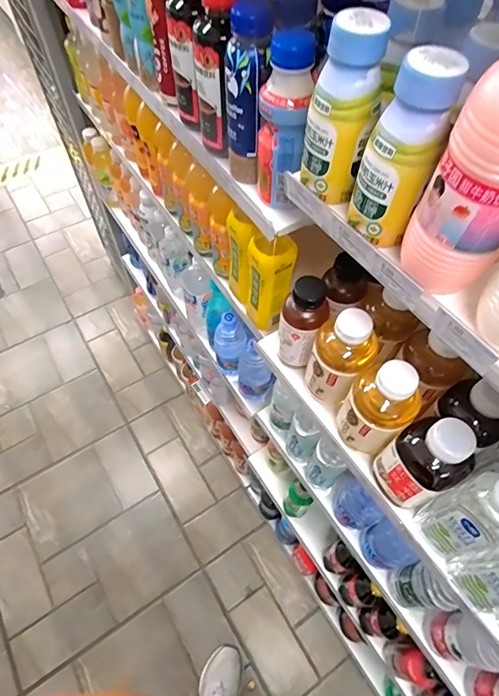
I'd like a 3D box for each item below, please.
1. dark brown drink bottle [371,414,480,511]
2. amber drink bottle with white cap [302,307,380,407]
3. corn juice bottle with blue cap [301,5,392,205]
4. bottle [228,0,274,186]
[{"bbox_3d":[0.186,0.124,0.434,0.063,0.139,0.073,-23,61,-14],"label":"dark brown drink bottle"},{"bbox_3d":[0.110,0.019,0.504,0.074,0.149,0.067,15,59,9],"label":"amber drink bottle with white cap"},{"bbox_3d":[0.073,-0.183,0.322,0.051,0.122,0.046,17,60,10],"label":"corn juice bottle with blue cap"},{"bbox_3d":[-0.002,-0.263,0.439,0.048,0.162,0.052,2,58,1],"label":"bottle"}]

